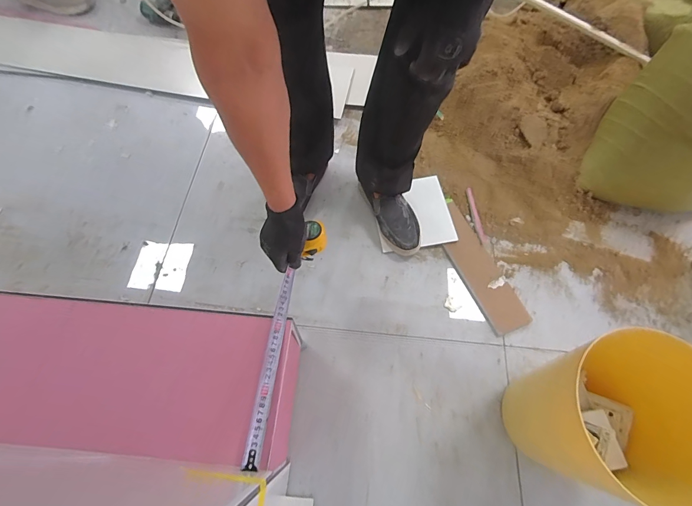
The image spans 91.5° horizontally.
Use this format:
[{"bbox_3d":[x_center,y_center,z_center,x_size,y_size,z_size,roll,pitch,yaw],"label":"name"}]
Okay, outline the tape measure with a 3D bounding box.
[{"bbox_3d":[-0.098,0.116,0.534,0.050,0.035,0.384,12,63,4],"label":"tape measure"}]

